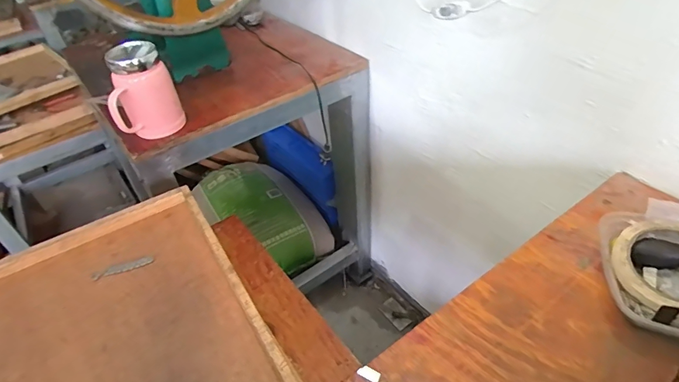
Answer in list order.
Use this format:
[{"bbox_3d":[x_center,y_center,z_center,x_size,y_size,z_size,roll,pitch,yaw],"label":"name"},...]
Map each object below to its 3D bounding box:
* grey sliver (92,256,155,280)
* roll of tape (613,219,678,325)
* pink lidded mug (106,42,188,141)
[{"bbox_3d":[-0.285,0.101,0.546,0.076,0.004,0.014,-16,43,-12],"label":"grey sliver"},{"bbox_3d":[0.319,0.071,0.396,0.101,0.026,0.100,-3,42,3],"label":"roll of tape"},{"bbox_3d":[-0.313,-0.147,0.668,0.096,0.138,0.116,-18,43,-14],"label":"pink lidded mug"}]

